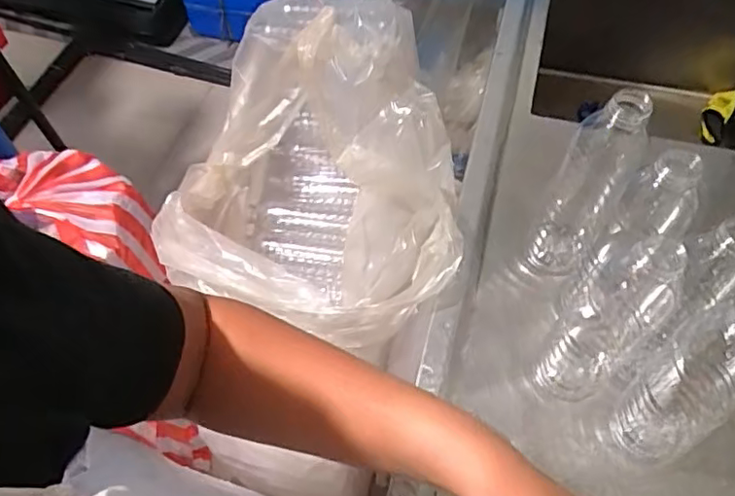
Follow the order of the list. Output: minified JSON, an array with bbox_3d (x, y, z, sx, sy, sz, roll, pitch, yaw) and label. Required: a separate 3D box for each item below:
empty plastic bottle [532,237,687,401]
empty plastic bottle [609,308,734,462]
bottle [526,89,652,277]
[{"bbox_3d":[0.188,0.058,0.457,0.054,0.203,0.065,39,66,23],"label":"empty plastic bottle"},{"bbox_3d":[0.242,0.096,0.418,0.069,0.196,0.059,-32,62,-18],"label":"empty plastic bottle"},{"bbox_3d":[0.192,-0.051,0.520,0.060,0.201,0.056,-1,58,1],"label":"bottle"}]

